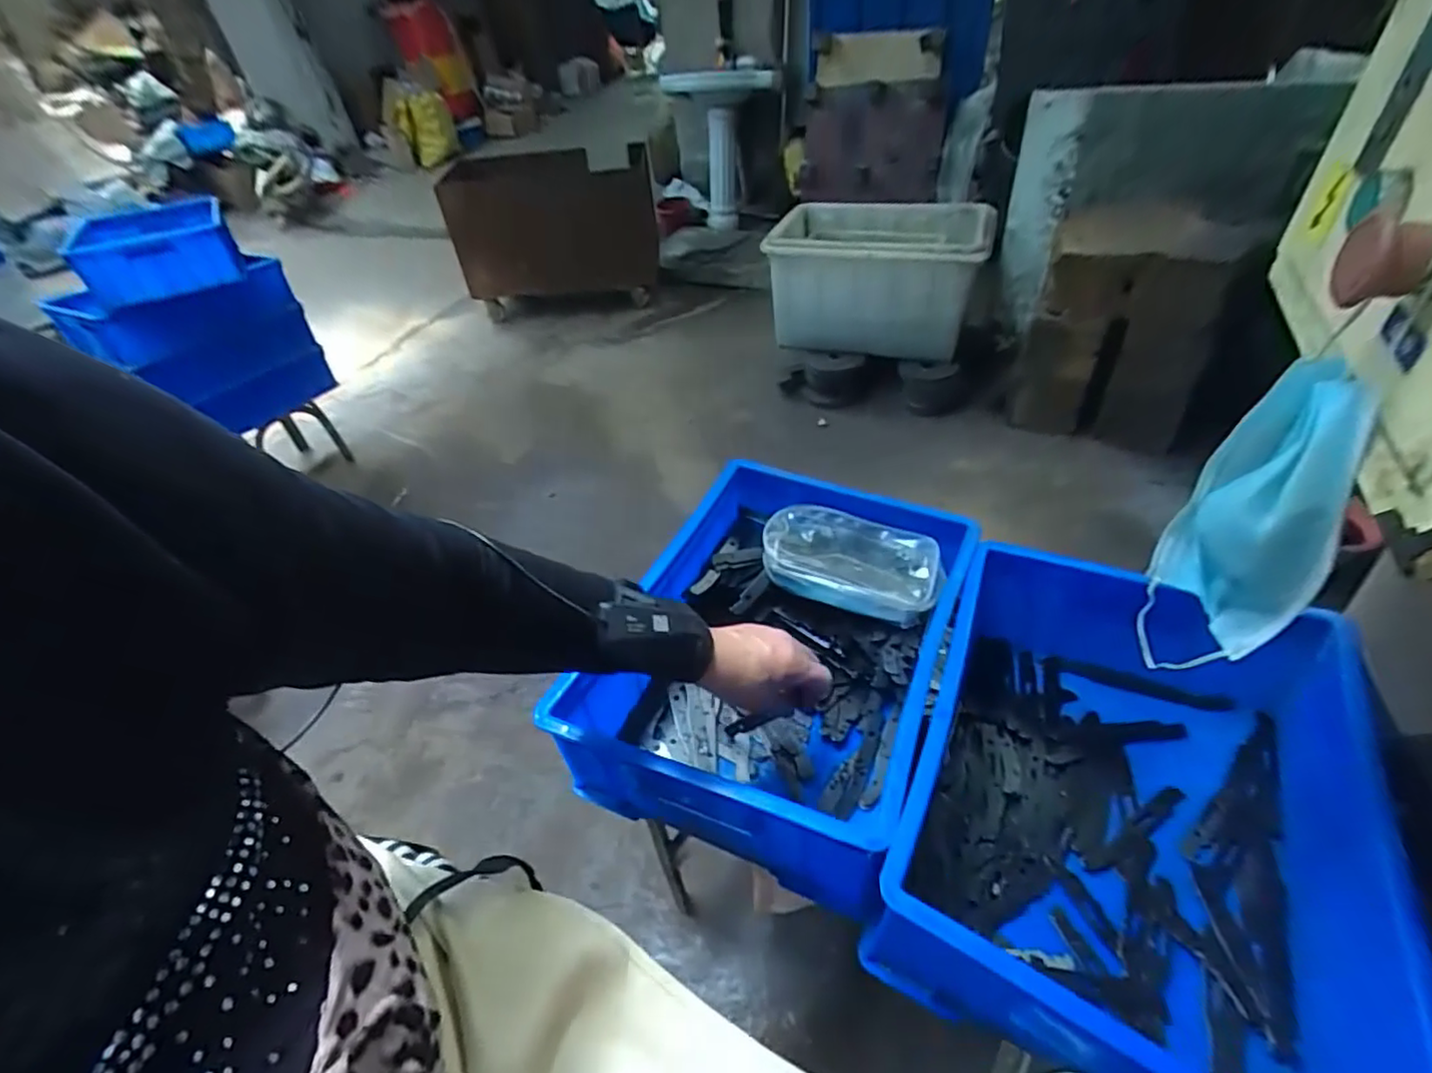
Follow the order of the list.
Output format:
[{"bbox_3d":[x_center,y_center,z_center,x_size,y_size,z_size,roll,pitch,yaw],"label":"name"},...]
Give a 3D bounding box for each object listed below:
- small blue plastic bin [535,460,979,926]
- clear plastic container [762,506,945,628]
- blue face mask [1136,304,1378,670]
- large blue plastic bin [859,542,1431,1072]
[{"bbox_3d":[0.068,0.103,0.653,0.310,0.131,0.402,15,48,22],"label":"small blue plastic bin"},{"bbox_3d":[0.152,0.026,0.710,0.197,0.047,0.109,10,47,17],"label":"clear plastic container"},{"bbox_3d":[0.309,-0.007,0.363,0.056,0.202,0.085,16,49,22],"label":"blue face mask"},{"bbox_3d":[0.331,0.217,0.509,0.303,0.152,0.406,17,49,23],"label":"large blue plastic bin"}]

